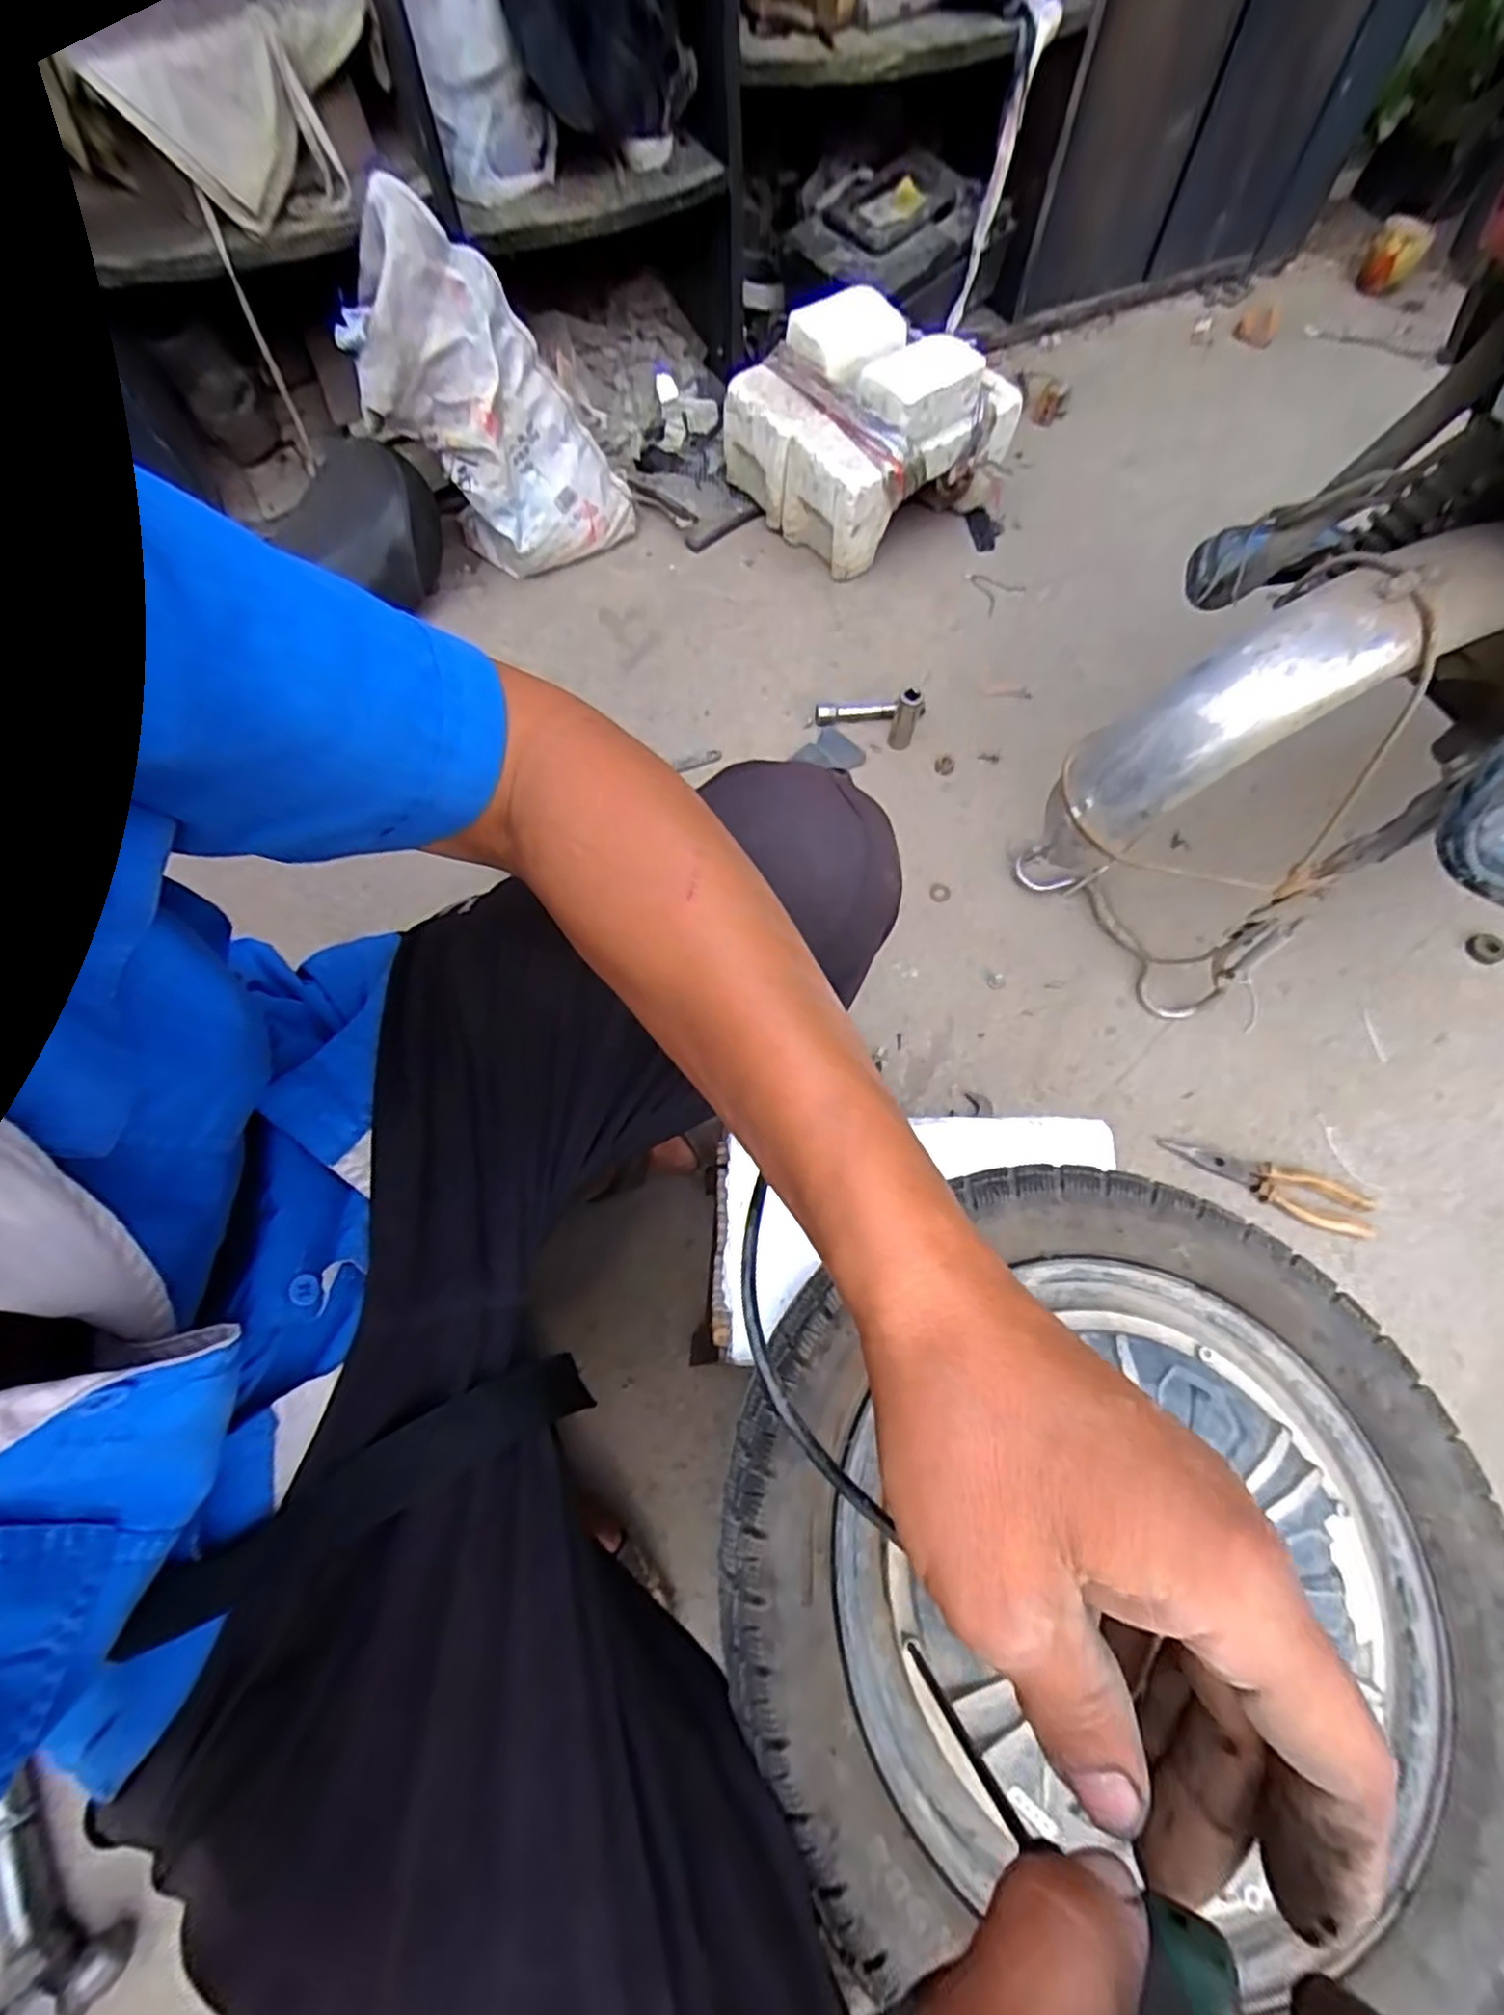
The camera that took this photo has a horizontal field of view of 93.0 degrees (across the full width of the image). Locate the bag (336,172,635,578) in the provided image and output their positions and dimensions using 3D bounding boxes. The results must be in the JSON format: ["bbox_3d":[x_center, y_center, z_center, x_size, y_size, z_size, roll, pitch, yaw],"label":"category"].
[{"bbox_3d":[-0.321,-0.739,0.906,0.299,0.351,0.135,-18,69,-9],"label":"bag"}]

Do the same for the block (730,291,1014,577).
[{"bbox_3d":[0.165,-0.841,1.038,0.309,0.197,0.298,-37,73,-15],"label":"block"}]

